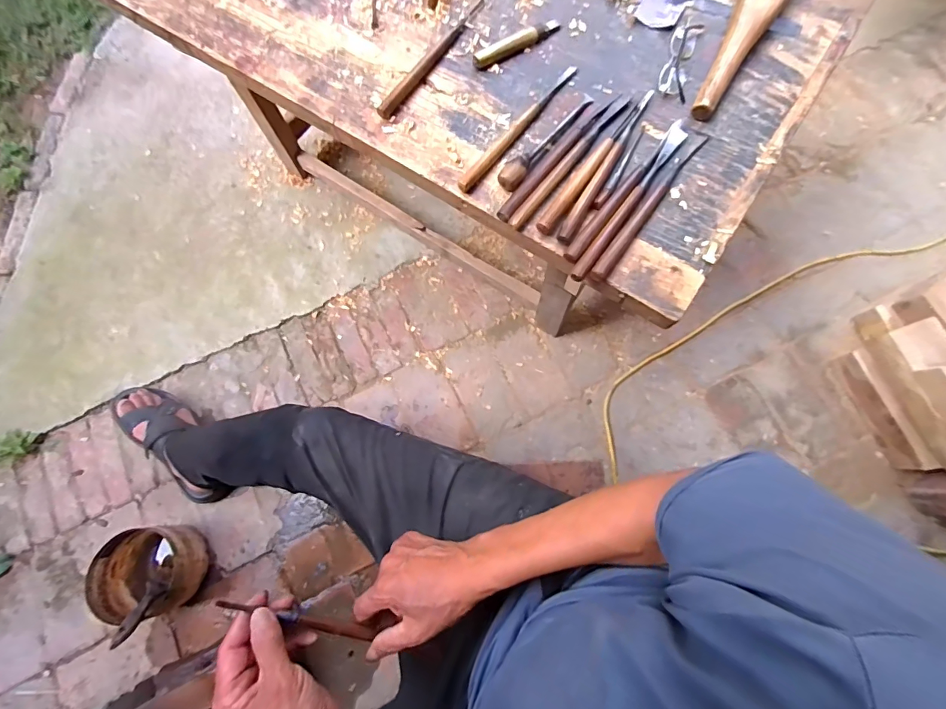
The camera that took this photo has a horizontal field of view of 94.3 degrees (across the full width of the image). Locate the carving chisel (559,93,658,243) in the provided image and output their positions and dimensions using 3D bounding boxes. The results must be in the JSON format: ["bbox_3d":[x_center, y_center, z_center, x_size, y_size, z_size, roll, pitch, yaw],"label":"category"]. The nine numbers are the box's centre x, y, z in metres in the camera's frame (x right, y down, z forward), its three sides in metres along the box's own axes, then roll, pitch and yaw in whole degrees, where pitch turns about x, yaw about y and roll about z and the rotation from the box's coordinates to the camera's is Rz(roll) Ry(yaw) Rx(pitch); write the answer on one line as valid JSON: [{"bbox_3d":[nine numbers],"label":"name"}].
[{"bbox_3d":[0.170,-0.240,0.556,0.019,0.017,0.247,28,78,9],"label":"carving chisel"}]

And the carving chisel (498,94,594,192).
[{"bbox_3d":[0.095,-0.282,0.567,0.027,0.028,0.188,36,79,11],"label":"carving chisel"}]

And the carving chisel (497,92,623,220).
[{"bbox_3d":[0.112,-0.254,0.559,0.021,0.020,0.239,39,80,11],"label":"carving chisel"}]

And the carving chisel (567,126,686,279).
[{"bbox_3d":[0.195,-0.189,0.538,0.019,0.023,0.258,34,79,10],"label":"carving chisel"}]

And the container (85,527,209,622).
[{"bbox_3d":[-0.604,0.409,0.836,0.160,0.108,0.148,0,77,2],"label":"container"}]

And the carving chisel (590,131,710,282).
[{"bbox_3d":[0.217,-0.186,0.534,0.021,0.023,0.248,35,79,10],"label":"carving chisel"}]

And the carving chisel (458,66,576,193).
[{"bbox_3d":[0.063,-0.303,0.579,0.017,0.019,0.244,38,80,11],"label":"carving chisel"}]

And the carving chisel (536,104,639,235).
[{"bbox_3d":[0.145,-0.236,0.548,0.021,0.025,0.224,33,79,10],"label":"carving chisel"}]

